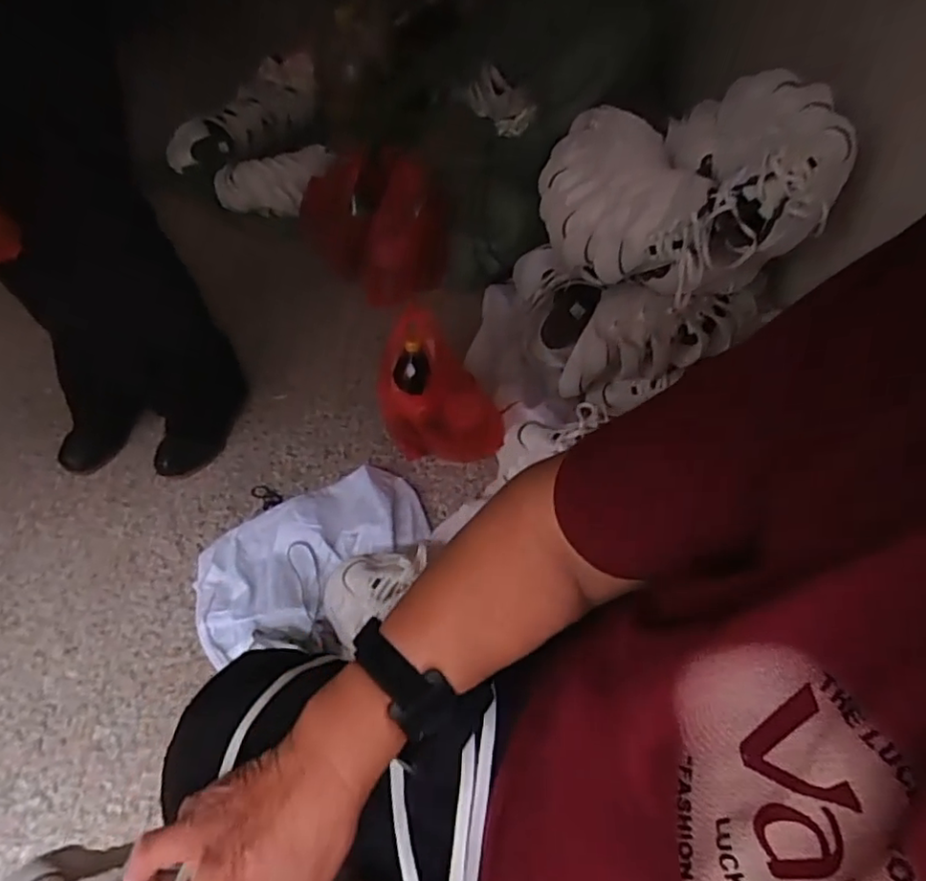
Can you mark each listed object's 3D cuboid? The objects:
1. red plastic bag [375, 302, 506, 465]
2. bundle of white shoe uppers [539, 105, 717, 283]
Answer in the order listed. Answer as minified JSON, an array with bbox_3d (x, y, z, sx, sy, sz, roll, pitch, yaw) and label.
[{"bbox_3d":[-0.036,-0.072,1.001,0.200,0.289,0.075,7,50,5],"label":"red plastic bag"},{"bbox_3d":[0.233,-0.370,0.947,0.214,0.154,0.258,3,49,1],"label":"bundle of white shoe uppers"}]

